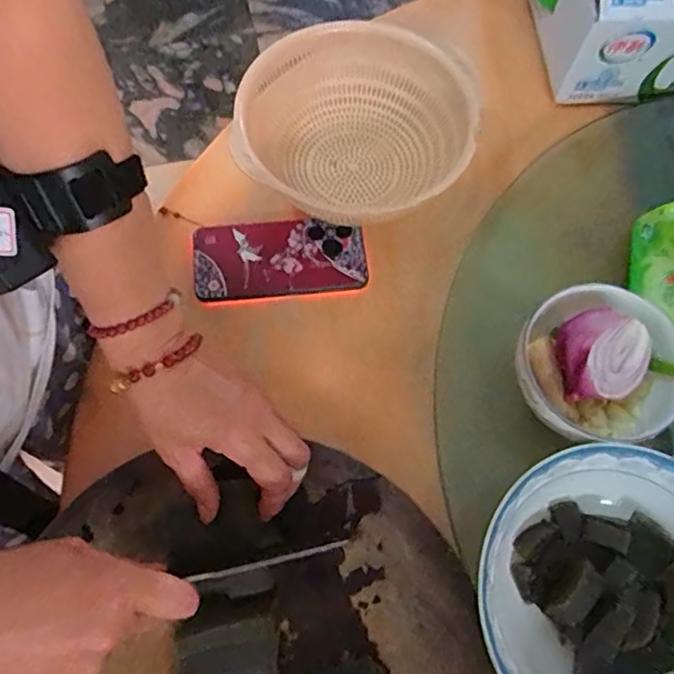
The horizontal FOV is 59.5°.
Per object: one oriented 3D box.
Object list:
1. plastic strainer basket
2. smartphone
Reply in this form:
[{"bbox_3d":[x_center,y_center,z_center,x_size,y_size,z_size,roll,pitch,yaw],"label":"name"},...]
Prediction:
[{"bbox_3d":[0.024,-0.199,0.584,0.206,0.091,0.209,19,69,6],"label":"plastic strainer basket"},{"bbox_3d":[-0.056,-0.075,0.572,0.164,0.016,0.080,-6,70,-4],"label":"smartphone"}]

